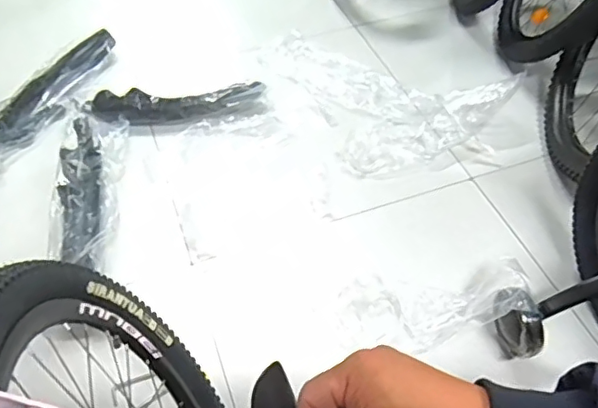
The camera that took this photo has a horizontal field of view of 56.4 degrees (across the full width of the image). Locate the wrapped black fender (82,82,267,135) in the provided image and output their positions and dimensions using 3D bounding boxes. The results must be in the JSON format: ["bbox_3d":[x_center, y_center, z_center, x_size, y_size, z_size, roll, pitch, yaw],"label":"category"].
[{"bbox_3d":[-0.276,-0.218,1.275,0.402,0.077,0.092,-6,53,-3],"label":"wrapped black fender"}]

